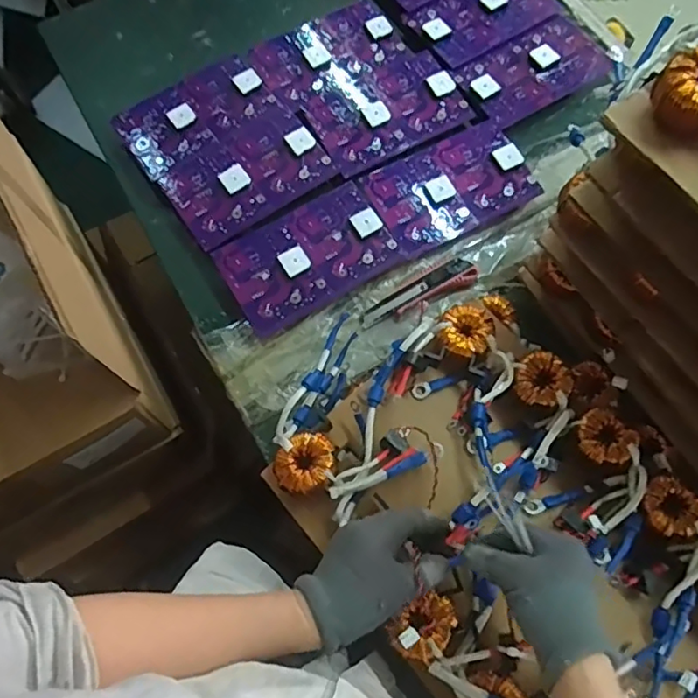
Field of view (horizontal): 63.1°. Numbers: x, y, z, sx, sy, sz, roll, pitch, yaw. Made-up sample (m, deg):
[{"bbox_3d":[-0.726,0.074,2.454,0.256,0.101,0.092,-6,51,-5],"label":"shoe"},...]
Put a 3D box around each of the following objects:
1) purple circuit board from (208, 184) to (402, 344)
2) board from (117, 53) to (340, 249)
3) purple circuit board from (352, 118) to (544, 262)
[{"bbox_3d":[-0.051,-0.115,0.678,0.195,0.012,0.126,-31,73,-9],"label":"purple circuit board"},{"bbox_3d":[-0.165,-0.267,0.736,0.196,0.018,0.246,-35,74,-10],"label":"board"},{"bbox_3d":[0.127,-0.208,0.708,0.196,0.015,0.127,-28,73,-9],"label":"purple circuit board"}]

